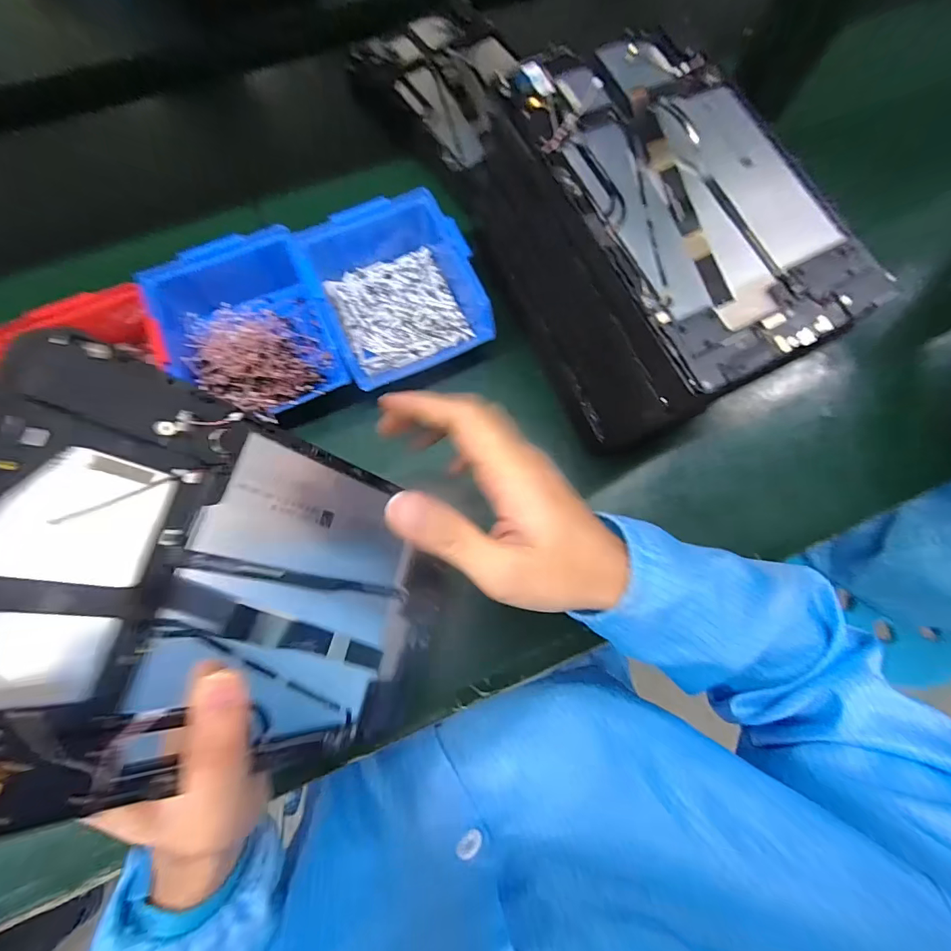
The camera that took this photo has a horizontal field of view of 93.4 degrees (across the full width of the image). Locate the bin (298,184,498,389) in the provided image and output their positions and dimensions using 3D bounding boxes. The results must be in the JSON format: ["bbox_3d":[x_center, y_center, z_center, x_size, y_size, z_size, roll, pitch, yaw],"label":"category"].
[{"bbox_3d":[-0.071,-0.172,0.396,0.129,0.066,0.158,-21,77,-7],"label":"bin"}]

